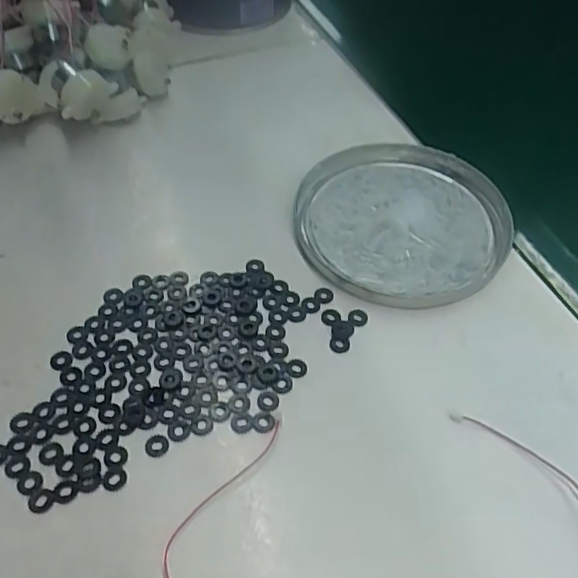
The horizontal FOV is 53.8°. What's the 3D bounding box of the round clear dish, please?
[{"bbox_3d":[0.070,-0.045,0.356,0.125,0.016,0.133,2,51,-2],"label":"round clear dish"}]

